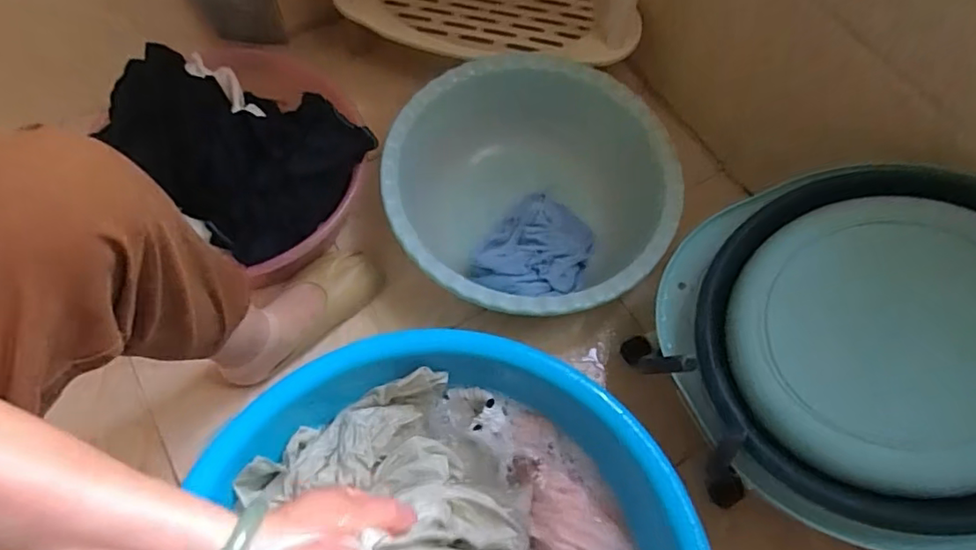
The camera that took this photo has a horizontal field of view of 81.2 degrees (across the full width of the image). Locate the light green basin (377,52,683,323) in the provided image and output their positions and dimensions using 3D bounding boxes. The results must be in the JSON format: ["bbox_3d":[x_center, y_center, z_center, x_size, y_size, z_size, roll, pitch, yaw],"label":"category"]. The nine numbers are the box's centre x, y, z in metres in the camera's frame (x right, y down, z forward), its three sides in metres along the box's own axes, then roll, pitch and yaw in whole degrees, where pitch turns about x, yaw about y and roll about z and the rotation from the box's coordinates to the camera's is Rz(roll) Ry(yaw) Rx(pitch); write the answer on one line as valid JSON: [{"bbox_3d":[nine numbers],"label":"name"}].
[{"bbox_3d":[0.053,-0.107,0.780,0.365,0.134,0.373,1,64,-2],"label":"light green basin"}]

